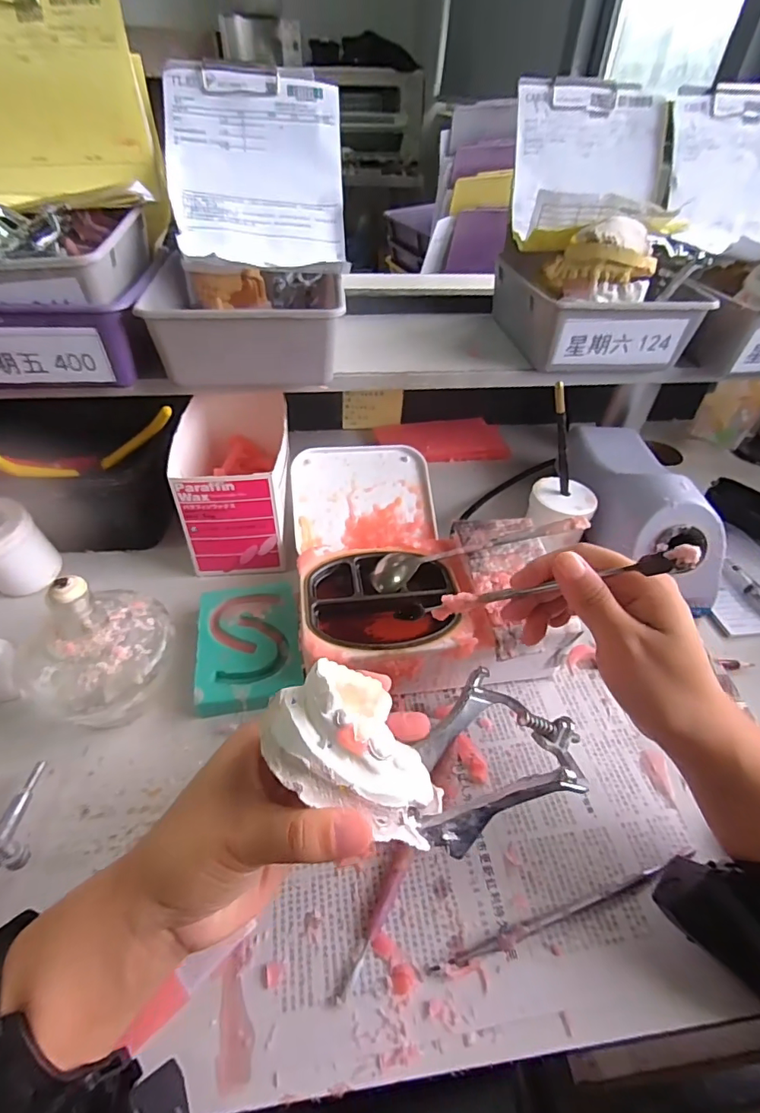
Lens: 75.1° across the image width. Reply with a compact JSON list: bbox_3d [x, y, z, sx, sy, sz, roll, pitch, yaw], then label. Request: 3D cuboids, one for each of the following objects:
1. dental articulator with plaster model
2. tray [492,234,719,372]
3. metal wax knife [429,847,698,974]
[{"bbox_3d":[0.023,0.083,0.223,0.135,0.073,0.077,-11,46,-14],"label":"dental articulator with plaster model"},{"bbox_3d":[0.198,-0.240,0.479,0.151,0.061,0.160,-3,45,-6],"label":"tray"},{"bbox_3d":[0.107,0.192,0.270,0.167,0.009,0.007,-13,46,-15],"label":"metal wax knife"}]

